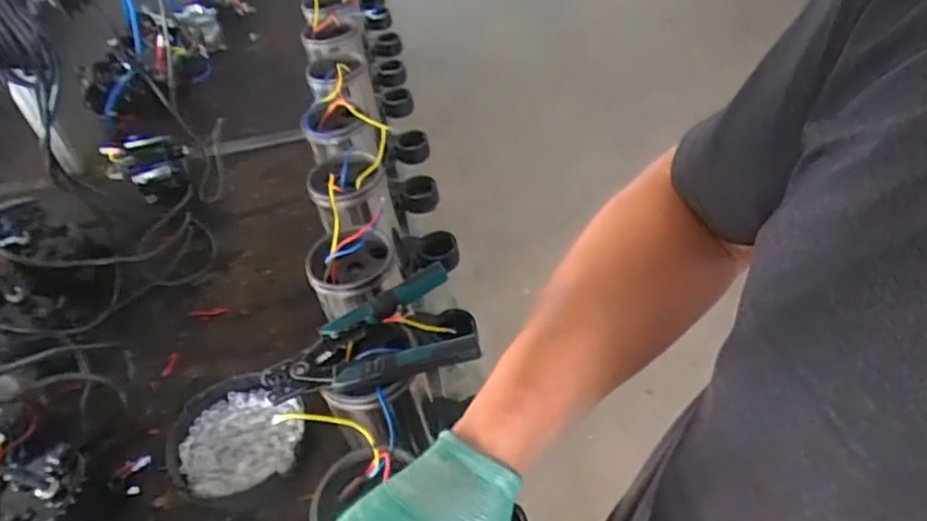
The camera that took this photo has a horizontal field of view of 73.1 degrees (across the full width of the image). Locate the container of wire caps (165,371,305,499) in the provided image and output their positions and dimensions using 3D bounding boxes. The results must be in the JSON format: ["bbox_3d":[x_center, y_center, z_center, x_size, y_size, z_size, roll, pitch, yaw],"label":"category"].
[{"bbox_3d":[-0.247,0.200,0.690,0.151,0.051,0.134,-13,45,-6],"label":"container of wire caps"}]

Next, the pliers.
[{"bbox_3d":[-0.085,0.063,0.549,0.181,0.030,0.098,-10,45,-3],"label":"pliers"}]

